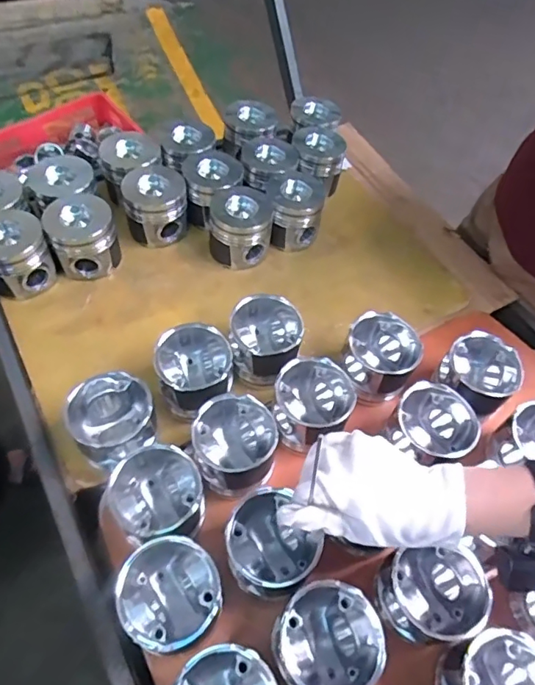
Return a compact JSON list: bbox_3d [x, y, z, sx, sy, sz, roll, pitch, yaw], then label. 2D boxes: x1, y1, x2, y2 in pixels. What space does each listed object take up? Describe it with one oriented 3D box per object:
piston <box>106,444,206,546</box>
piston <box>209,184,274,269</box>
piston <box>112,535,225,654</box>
[{"bbox_3d":[-0.117,0.168,0.557,0.092,0.092,0.092,-15,57,-16],"label":"piston"},{"bbox_3d":[-0.042,-0.180,0.806,0.095,0.085,0.095,4,54,-3],"label":"piston"},{"bbox_3d":[-0.094,0.243,0.503,0.099,0.076,0.093,3,54,-4],"label":"piston"}]

